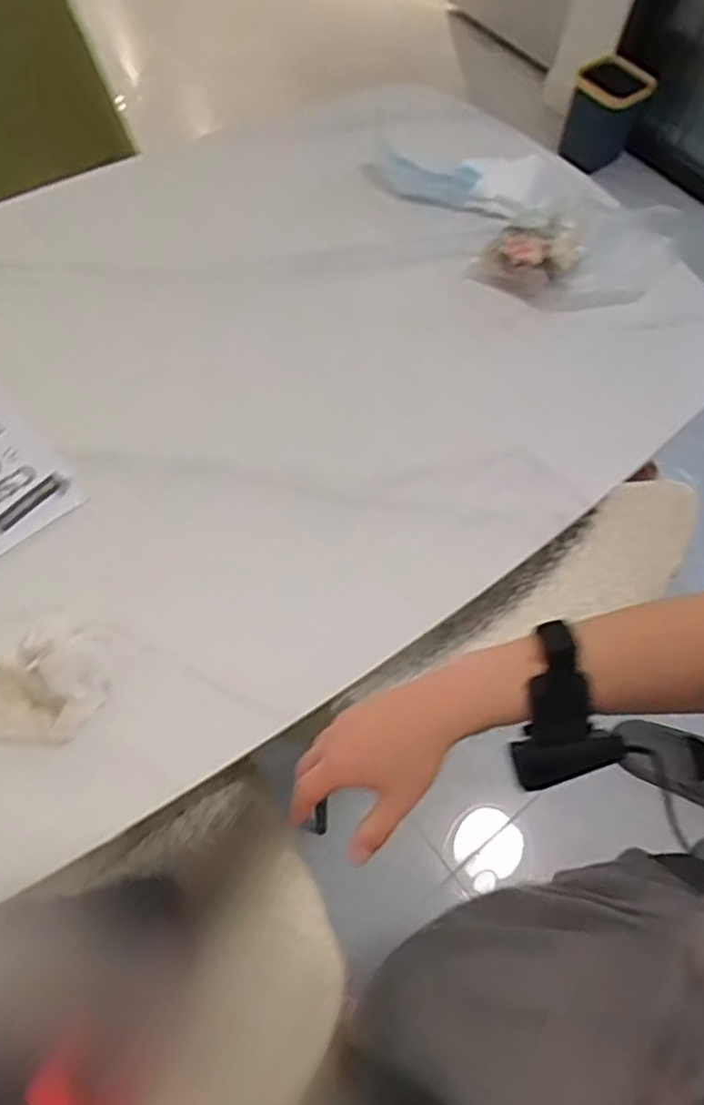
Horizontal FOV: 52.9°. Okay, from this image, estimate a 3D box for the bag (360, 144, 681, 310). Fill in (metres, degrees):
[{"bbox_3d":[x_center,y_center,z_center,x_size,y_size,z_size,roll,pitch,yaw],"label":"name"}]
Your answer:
[{"bbox_3d":[0.218,-0.471,0.960,0.422,0.103,0.183,38,66,15],"label":"bag"}]

